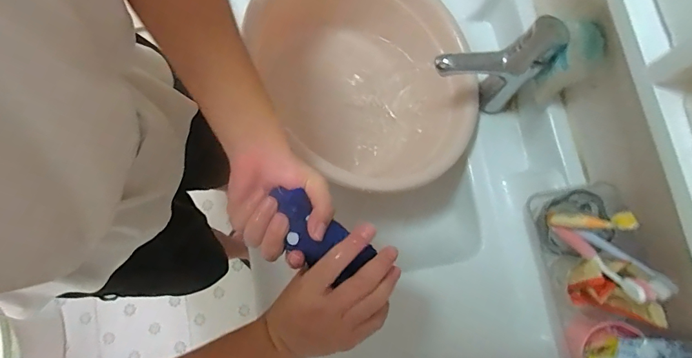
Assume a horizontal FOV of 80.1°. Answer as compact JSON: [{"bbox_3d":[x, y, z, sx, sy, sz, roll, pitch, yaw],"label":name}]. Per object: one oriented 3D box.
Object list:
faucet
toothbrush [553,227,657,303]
[{"bbox_3d":[0.194,-0.138,0.566,0.141,0.198,0.075,-10,79,-2],"label":"faucet"},{"bbox_3d":[0.271,0.085,0.447,0.017,0.165,0.015,4,105,1],"label":"toothbrush"}]

